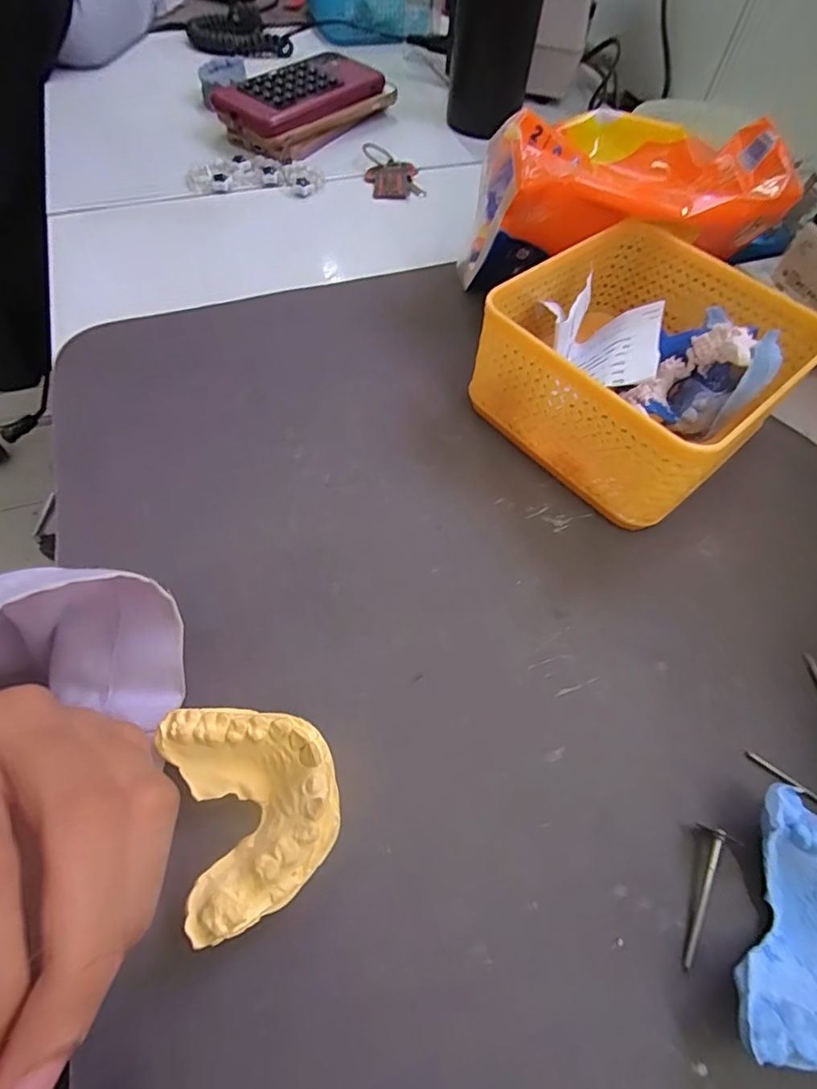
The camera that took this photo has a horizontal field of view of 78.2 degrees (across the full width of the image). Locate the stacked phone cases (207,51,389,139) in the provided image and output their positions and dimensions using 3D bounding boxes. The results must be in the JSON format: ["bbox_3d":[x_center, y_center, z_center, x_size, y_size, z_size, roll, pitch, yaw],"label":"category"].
[{"bbox_3d":[-0.097,-0.399,0.455,0.078,0.036,0.151,41,65,19],"label":"stacked phone cases"}]

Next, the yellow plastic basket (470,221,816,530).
[{"bbox_3d":[0.122,-0.095,0.269,0.141,0.063,0.131,-39,69,-23],"label":"yellow plastic basket"}]

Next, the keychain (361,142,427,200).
[{"bbox_3d":[-0.015,-0.318,0.427,0.045,0.010,0.067,-9,61,-9],"label":"keychain"}]

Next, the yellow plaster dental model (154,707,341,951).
[{"bbox_3d":[-0.052,0.089,0.176,0.051,0.025,0.066,-18,62,-13],"label":"yellow plaster dental model"}]

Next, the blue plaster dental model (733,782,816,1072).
[{"bbox_3d":[0.130,0.126,0.161,0.049,0.025,0.072,26,62,12],"label":"blue plaster dental model"}]

